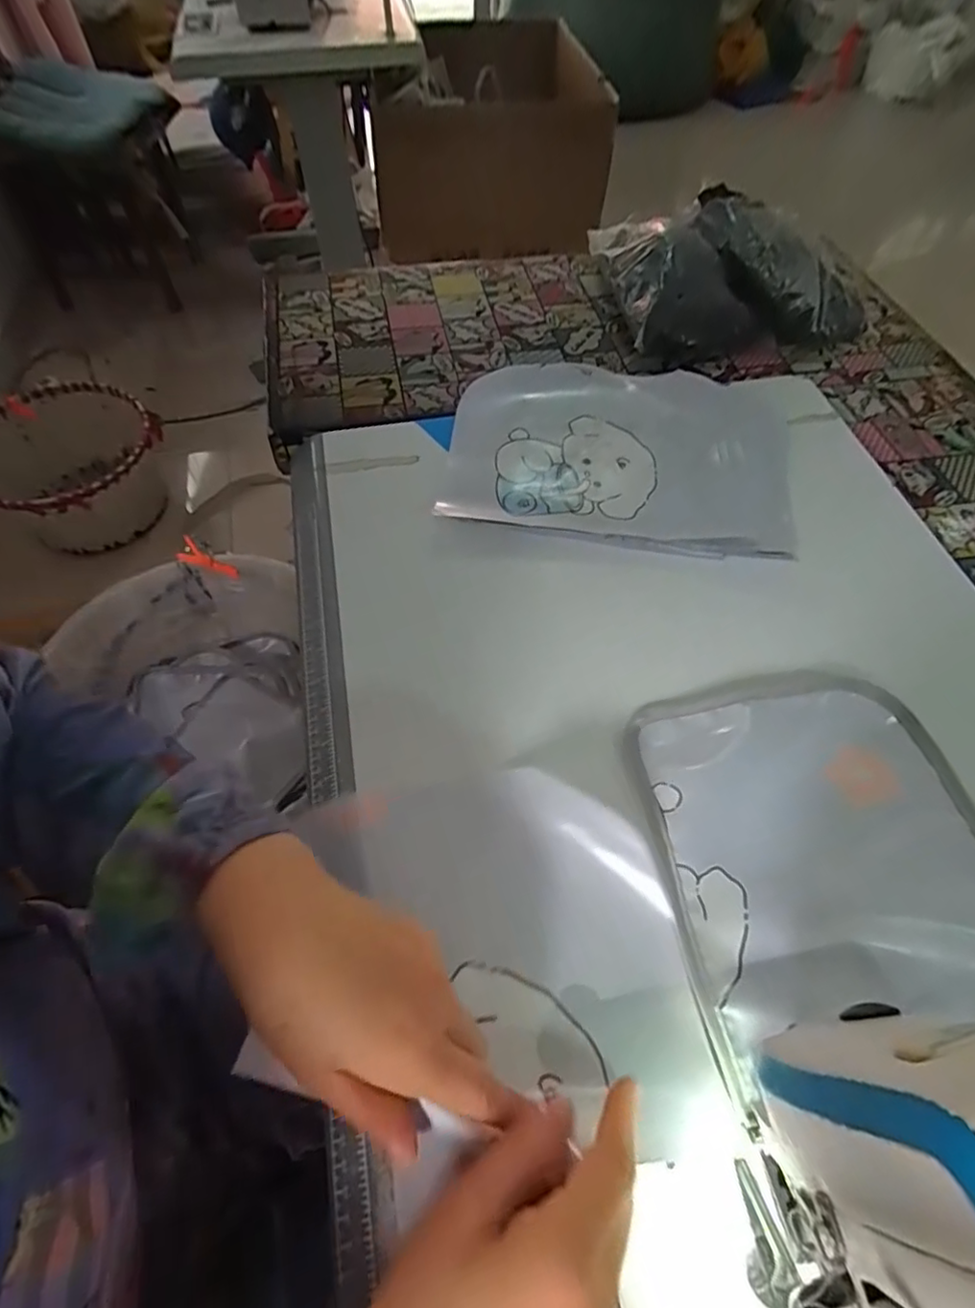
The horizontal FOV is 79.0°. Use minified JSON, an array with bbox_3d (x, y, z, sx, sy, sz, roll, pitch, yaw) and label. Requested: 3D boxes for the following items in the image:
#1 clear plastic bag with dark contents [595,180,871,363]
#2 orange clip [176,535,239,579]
[{"bbox_3d":[0.276,-0.432,0.657,0.270,0.066,0.216,-7,59,-5],"label":"clear plastic bag with dark contents"},{"bbox_3d":[-0.397,-0.132,0.844,0.083,0.021,0.029,30,53,-31],"label":"orange clip"}]

